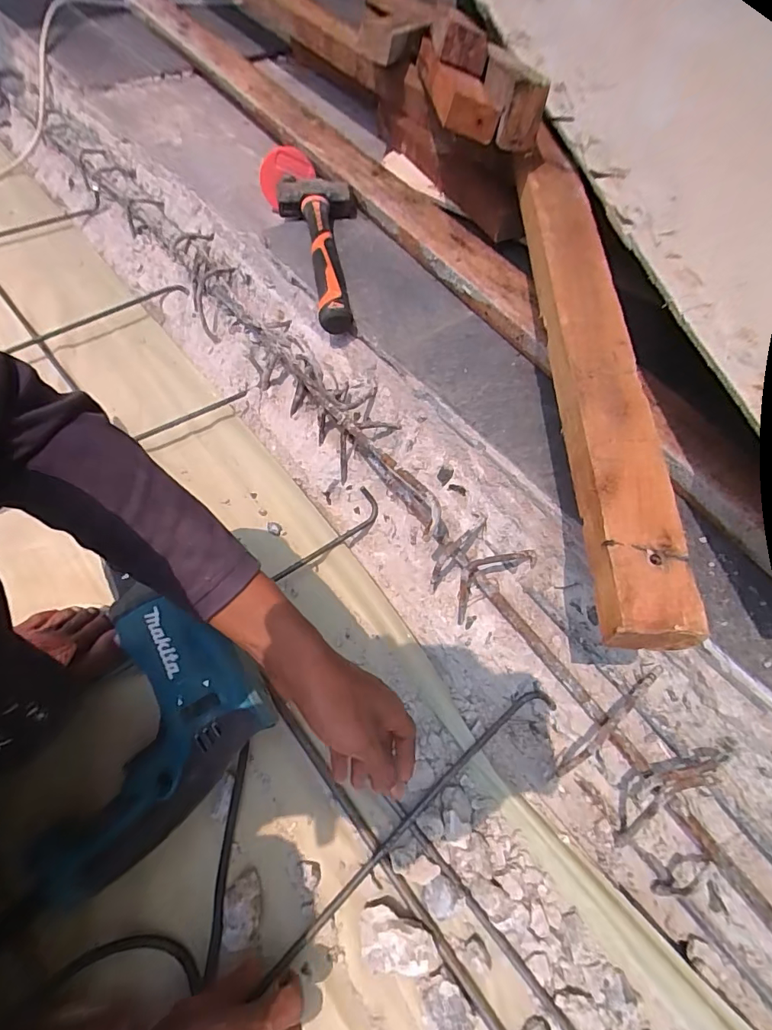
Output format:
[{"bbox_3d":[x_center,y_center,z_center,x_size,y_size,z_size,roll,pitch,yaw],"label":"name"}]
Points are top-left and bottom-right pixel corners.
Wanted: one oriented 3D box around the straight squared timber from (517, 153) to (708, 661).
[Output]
[{"bbox_3d":[0.171,-0.154,0.409,0.061,0.040,0.521,1,64,-2],"label":"straight squared timber"}]

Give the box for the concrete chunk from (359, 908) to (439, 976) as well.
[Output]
[{"bbox_3d":[0.009,0.335,0.365,0.060,0.024,0.036,9,59,2],"label":"concrete chunk"}]

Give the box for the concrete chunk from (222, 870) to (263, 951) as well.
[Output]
[{"bbox_3d":[-0.114,0.313,0.372,0.028,0.020,0.047,-5,60,-7],"label":"concrete chunk"}]

